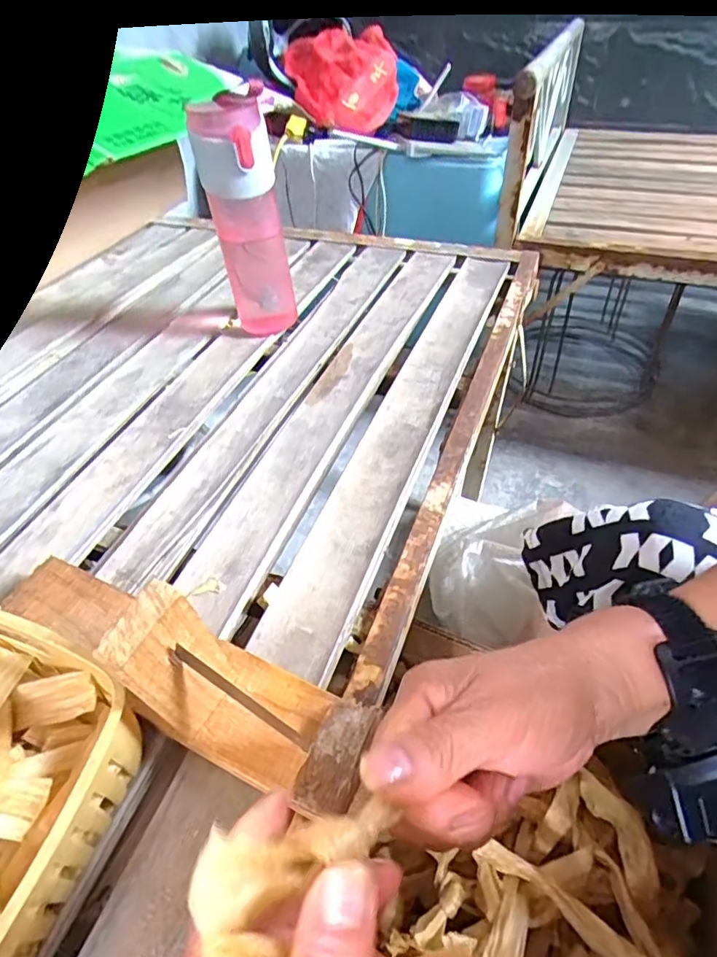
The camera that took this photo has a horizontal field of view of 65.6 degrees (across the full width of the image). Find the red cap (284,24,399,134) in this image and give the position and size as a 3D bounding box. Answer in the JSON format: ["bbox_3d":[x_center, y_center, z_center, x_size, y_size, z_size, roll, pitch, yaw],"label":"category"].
[{"bbox_3d":[-0.029,-0.805,1.145,0.207,0.181,0.107,16,49,19],"label":"red cap"}]

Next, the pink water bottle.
[{"bbox_3d":[-0.113,-0.256,0.569,0.068,0.224,0.063,-13,46,-9],"label":"pink water bottle"}]

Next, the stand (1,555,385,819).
[{"bbox_3d":[-0.114,0.086,0.308,0.262,0.121,0.069,20,50,22],"label":"stand"}]

